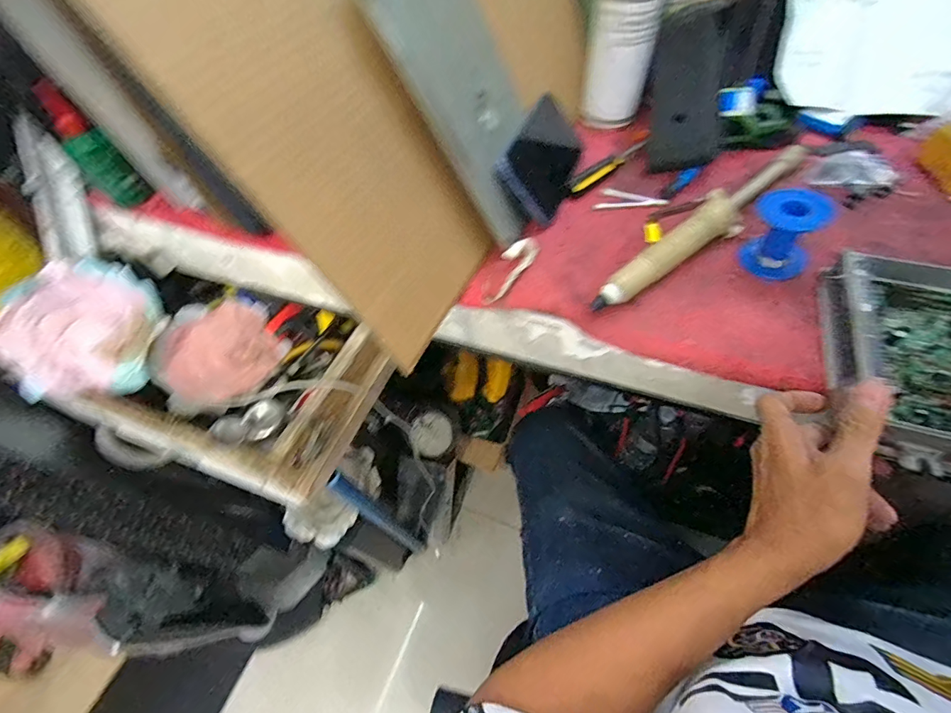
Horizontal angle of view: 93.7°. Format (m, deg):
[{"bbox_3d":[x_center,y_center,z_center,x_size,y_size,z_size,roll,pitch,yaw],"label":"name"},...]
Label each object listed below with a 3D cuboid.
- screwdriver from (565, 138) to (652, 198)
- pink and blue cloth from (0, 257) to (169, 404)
[{"bbox_3d":[0.150,-0.209,0.486,0.134,0.014,0.020,-34,61,-19],"label":"screwdriver"},{"bbox_3d":[-0.434,-0.030,0.492,0.123,0.079,0.142,2,56,5],"label":"pink and blue cloth"}]

